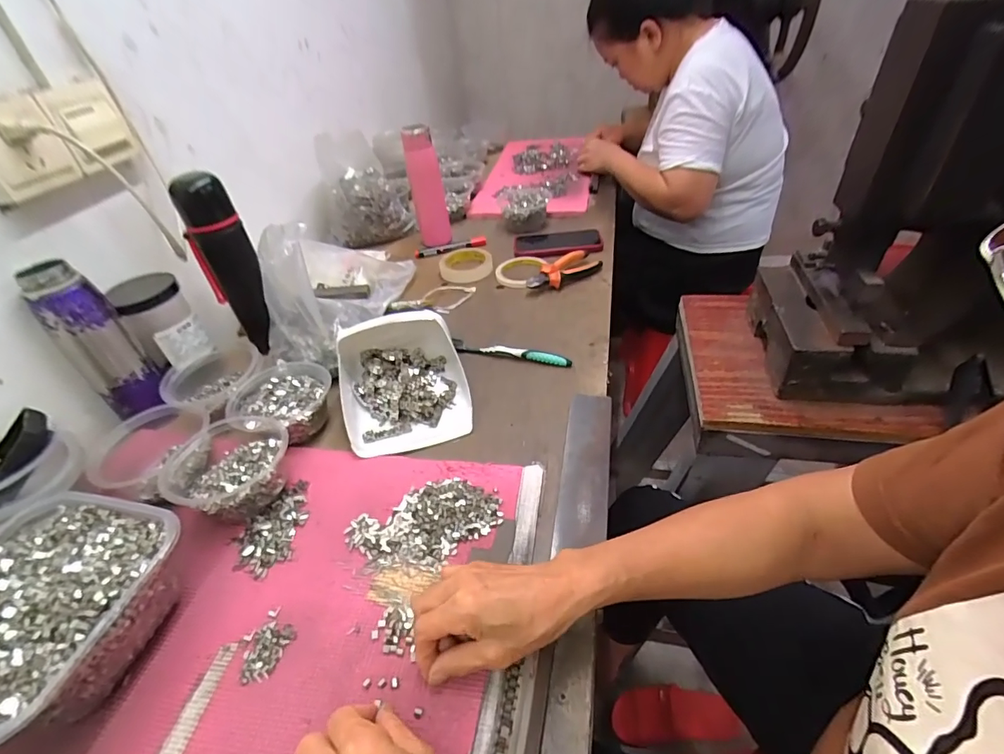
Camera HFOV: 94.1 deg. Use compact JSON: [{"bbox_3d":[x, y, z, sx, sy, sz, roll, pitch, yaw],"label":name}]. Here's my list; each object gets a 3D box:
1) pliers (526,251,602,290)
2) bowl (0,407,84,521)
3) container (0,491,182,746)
[{"bbox_3d":[0.111,-0.182,0.806,0.146,0.032,0.052,-34,49,-30],"label":"pliers"},{"bbox_3d":[-0.479,0.091,0.446,0.100,0.069,0.104,-19,41,-13],"label":"bowl"},{"bbox_3d":[-0.369,0.192,0.381,0.176,0.081,0.172,6,42,13],"label":"container"}]

